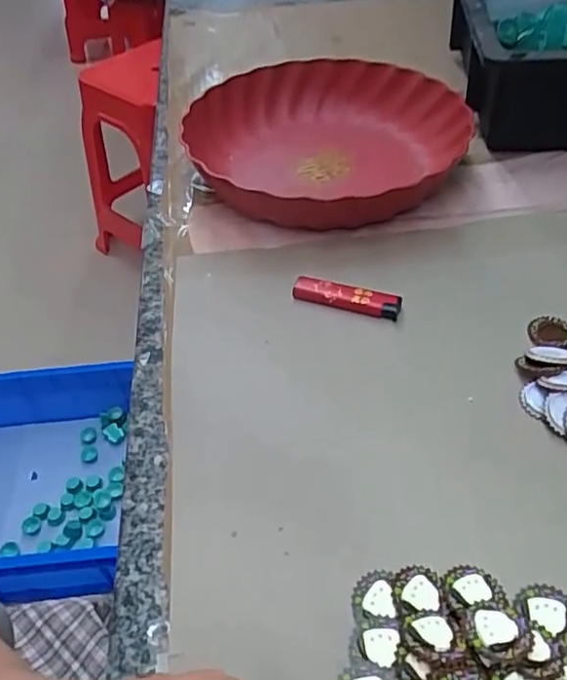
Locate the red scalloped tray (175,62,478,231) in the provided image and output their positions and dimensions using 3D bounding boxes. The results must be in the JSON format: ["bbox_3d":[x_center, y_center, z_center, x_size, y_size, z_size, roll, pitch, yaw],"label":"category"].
[{"bbox_3d":[0.039,-0.178,0.529,0.234,0.039,0.257,-19,47,-12],"label":"red scalloped tray"}]

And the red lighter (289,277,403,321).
[{"bbox_3d":[0.043,-0.030,0.414,0.073,0.009,0.017,10,48,15],"label":"red lighter"}]

